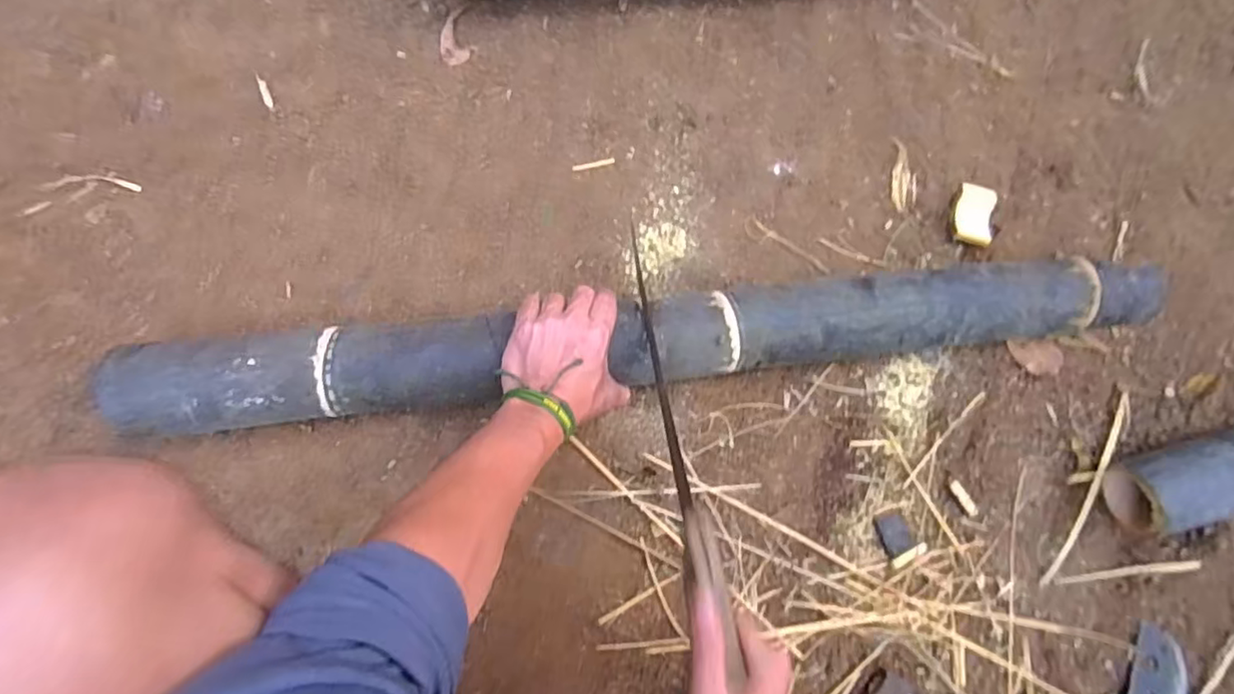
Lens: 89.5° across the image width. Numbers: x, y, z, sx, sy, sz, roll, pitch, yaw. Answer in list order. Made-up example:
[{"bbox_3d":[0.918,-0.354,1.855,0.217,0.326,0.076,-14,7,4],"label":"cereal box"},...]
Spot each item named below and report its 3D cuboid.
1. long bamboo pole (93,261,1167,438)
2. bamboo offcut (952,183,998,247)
[{"bbox_3d":[0.055,-0.007,0.596,0.960,0.082,0.082,-6,91,-7],"label":"long bamboo pole"},{"bbox_3d":[0.384,-0.141,0.672,0.043,0.019,0.062,8,89,-8],"label":"bamboo offcut"}]

